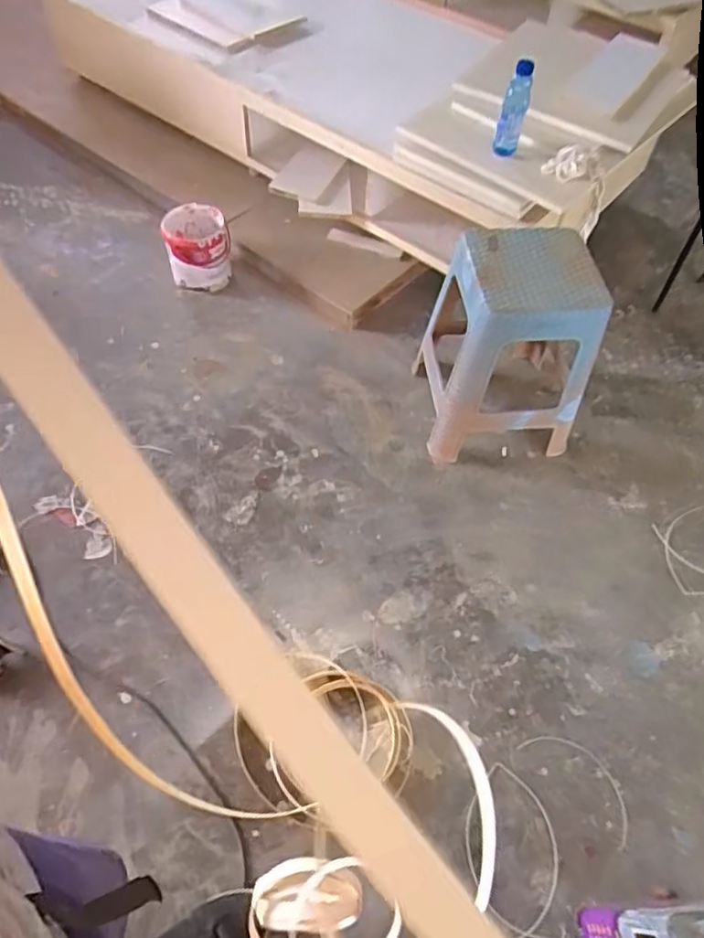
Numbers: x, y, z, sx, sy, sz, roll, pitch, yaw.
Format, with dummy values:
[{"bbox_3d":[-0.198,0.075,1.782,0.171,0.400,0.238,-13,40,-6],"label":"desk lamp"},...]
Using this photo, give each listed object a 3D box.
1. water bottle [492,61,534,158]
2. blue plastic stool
[{"bbox_3d":[0.403,-0.881,1.574,0.064,0.208,0.073,15,54,6],"label":"water bottle"},{"bbox_3d":[0.378,-0.294,1.524,0.343,0.456,0.330,-1,56,-4],"label":"blue plastic stool"}]

